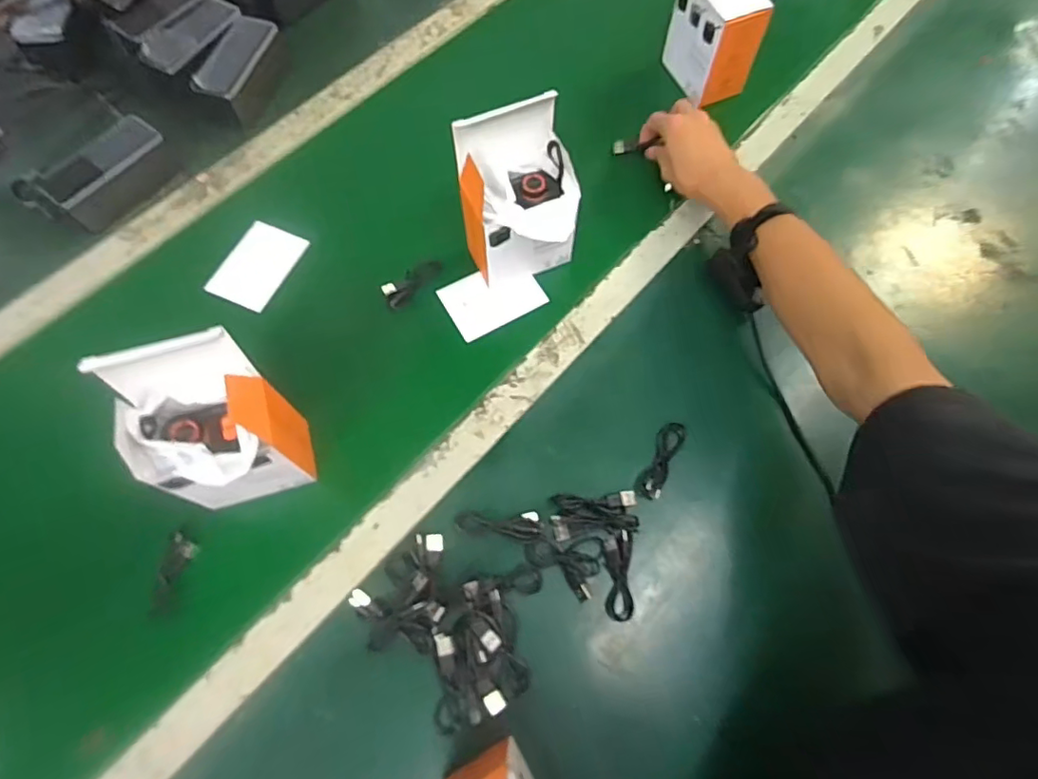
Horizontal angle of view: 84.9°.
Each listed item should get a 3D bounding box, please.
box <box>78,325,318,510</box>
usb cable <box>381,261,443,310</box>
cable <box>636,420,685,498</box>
[{"bbox_3d":[-0.241,0.039,0.454,0.094,0.162,0.089,-12,67,-4],"label":"box"},{"bbox_3d":[-0.113,-0.116,0.613,0.072,0.012,0.027,-40,71,-14],"label":"usb cable"},{"bbox_3d":[0.133,0.065,0.528,0.023,0.006,0.079,26,70,12],"label":"cable"}]

